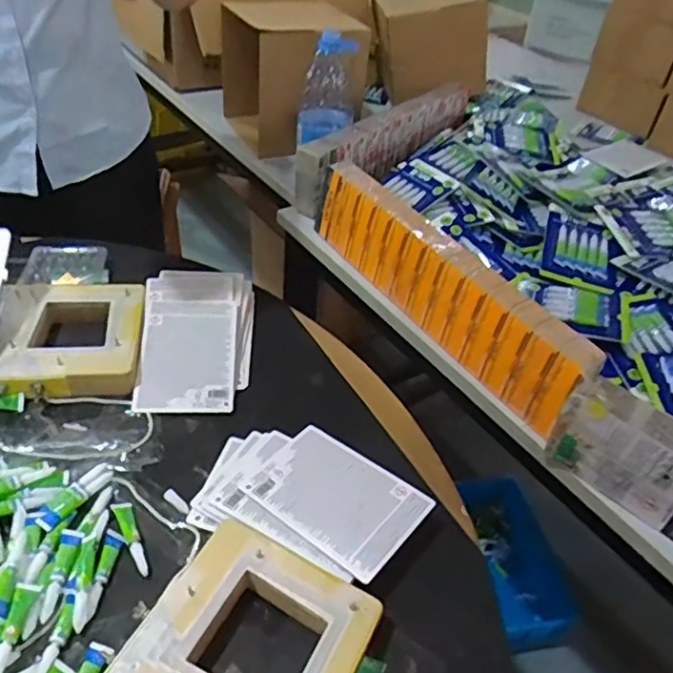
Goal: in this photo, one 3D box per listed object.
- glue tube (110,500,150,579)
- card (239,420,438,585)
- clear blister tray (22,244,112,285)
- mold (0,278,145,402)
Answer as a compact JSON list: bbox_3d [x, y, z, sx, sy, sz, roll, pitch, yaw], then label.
[{"bbox_3d":[-0.197,0.194,0.592,0.018,0.009,0.081,-19,47,-26],"label":"glue tube"},{"bbox_3d":[-0.001,0.161,0.624,0.167,0.008,0.114,28,46,31],"label":"card"},{"bbox_3d":[-0.381,-0.103,0.862,0.110,0.022,0.131,-9,43,-17],"label":"clear blister tray"},{"bbox_3d":[-0.463,0.004,0.738,0.438,0.049,0.179,-2,42,-9],"label":"mold"}]

